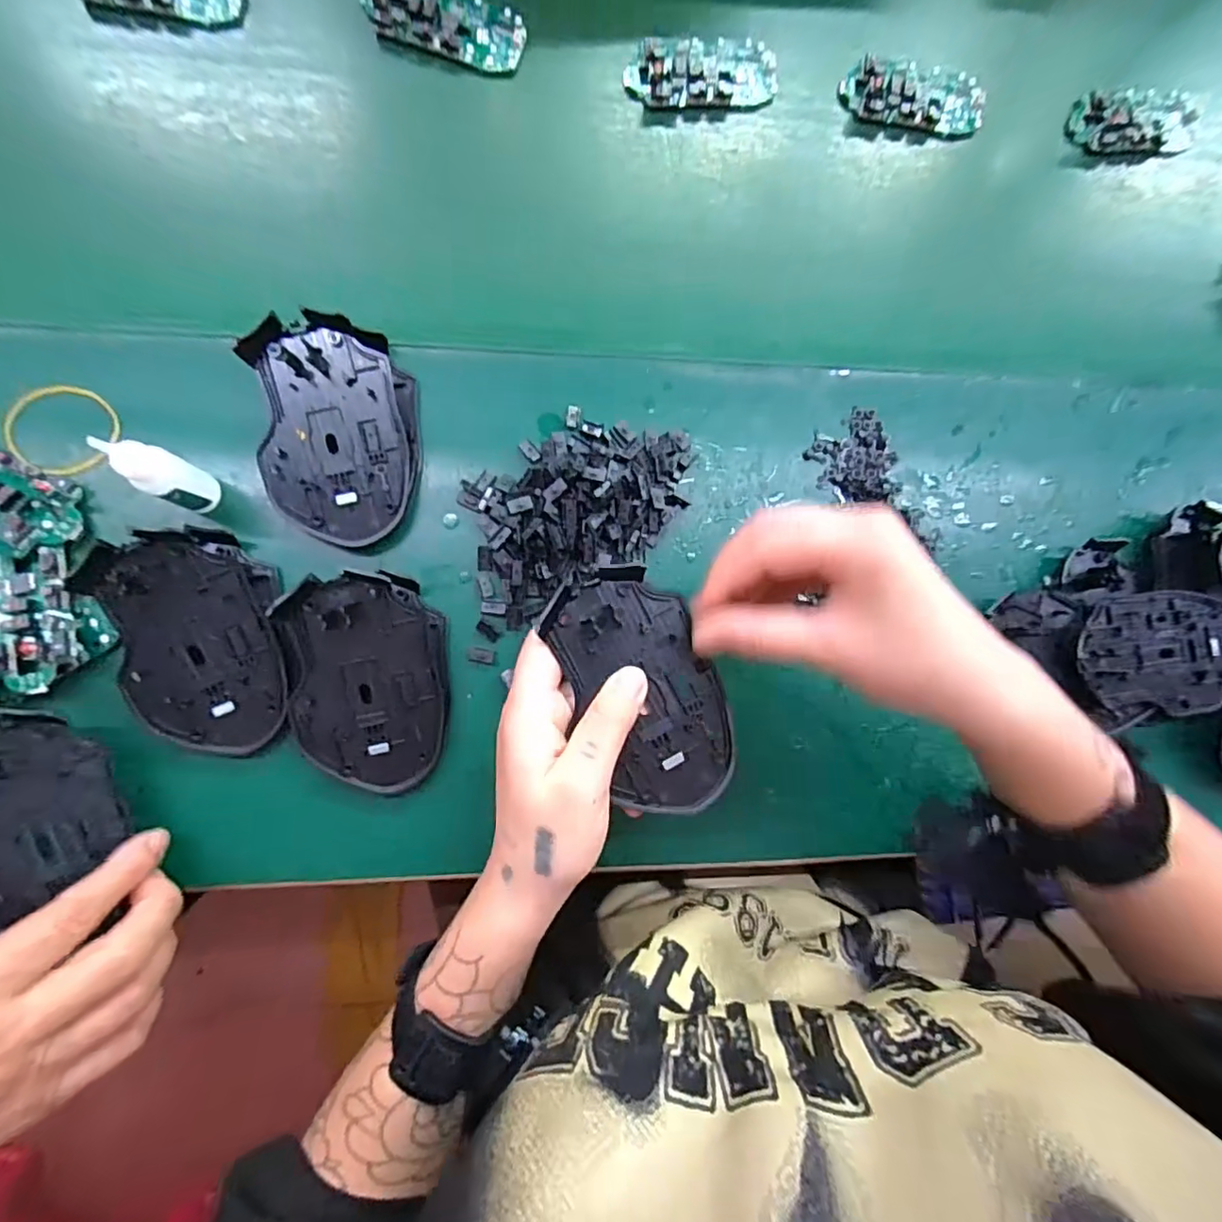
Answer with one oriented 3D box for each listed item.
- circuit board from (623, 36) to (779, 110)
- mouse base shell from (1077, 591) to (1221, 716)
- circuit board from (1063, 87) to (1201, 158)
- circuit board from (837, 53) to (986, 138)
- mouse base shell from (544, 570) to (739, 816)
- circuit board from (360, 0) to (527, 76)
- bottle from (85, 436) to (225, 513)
[{"bbox_3d":[0.059,-0.349,0.384,0.098,0.012,0.045,-6,86,-7],"label":"circuit board"},{"bbox_3d":[0.334,0.026,0.363,0.112,0.018,0.071,1,85,-6],"label":"mouse base shell"},{"bbox_3d":[0.375,-0.344,0.418,0.097,0.017,0.046,-3,85,-7],"label":"circuit board"},{"bbox_3d":[0.204,-0.348,0.398,0.099,0.015,0.047,-4,85,-7],"label":"circuit board"},{"bbox_3d":[0.018,0.037,0.273,0.063,0.009,0.113,-23,87,-9],"label":"mouse base shell"},{"bbox_3d":[-0.103,-0.365,0.364,0.096,0.014,0.044,11,84,-5],"label":"circuit board"},{"bbox_3d":[-0.215,-0.065,0.291,0.017,0.080,0.021,31,82,-3],"label":"bottle"}]

